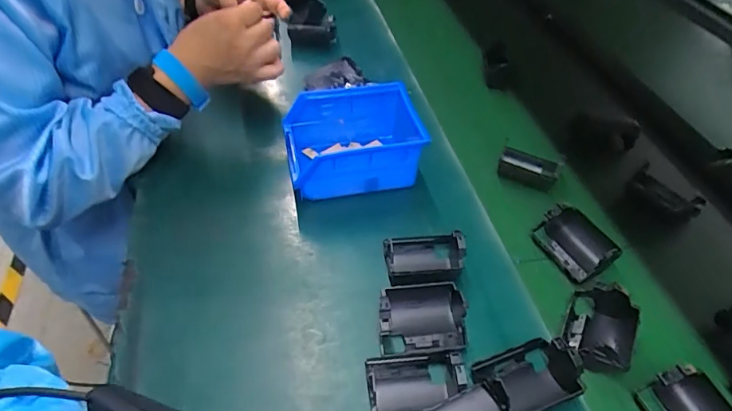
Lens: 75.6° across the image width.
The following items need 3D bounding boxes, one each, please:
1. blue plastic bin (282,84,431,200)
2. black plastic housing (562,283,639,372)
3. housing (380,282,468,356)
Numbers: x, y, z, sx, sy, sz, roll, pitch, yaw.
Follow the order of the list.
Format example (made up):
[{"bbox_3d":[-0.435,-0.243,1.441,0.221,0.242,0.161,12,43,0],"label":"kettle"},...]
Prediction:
[{"bbox_3d":[-0.010,-0.066,0.510,0.147,0.077,0.108,-10,48,-11],"label":"blue plastic bin"},{"bbox_3d":[0.200,0.101,0.399,0.049,0.032,0.073,22,50,18],"label":"black plastic housing"},{"bbox_3d":[0.046,0.090,0.388,0.072,0.033,0.052,-4,47,-6],"label":"housing"}]

